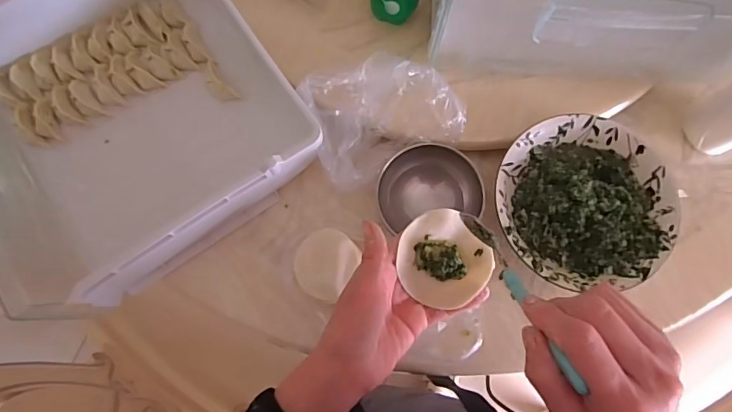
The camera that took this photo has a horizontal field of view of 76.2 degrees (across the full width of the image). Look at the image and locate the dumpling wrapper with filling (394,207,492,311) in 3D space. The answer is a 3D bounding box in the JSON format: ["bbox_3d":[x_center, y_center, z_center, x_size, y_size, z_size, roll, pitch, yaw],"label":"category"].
[{"bbox_3d":[0.060,0.043,0.373,0.067,0.018,0.072,0,78,0],"label":"dumpling wrapper with filling"}]

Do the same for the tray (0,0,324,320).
[{"bbox_3d":[-0.295,-0.110,0.573,0.362,0.119,0.370,-34,80,-7],"label":"tray"}]

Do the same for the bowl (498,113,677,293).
[{"bbox_3d":[0.257,-0.004,0.568,0.201,0.066,0.199,0,78,0],"label":"bowl"}]

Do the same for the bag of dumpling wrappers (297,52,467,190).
[{"bbox_3d":[0.025,-0.108,0.561,0.180,0.076,0.134,-18,78,-4],"label":"bag of dumpling wrappers"}]

